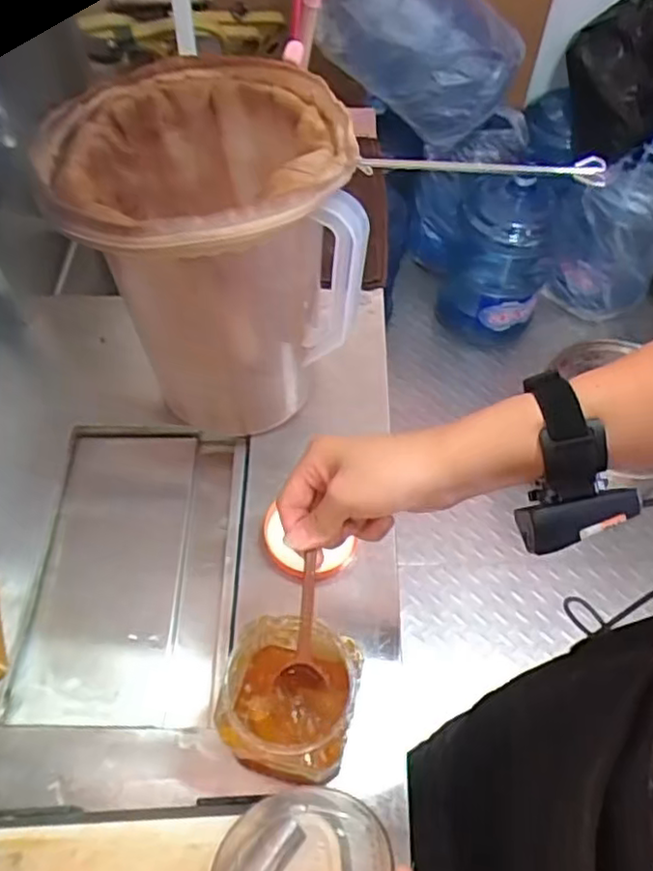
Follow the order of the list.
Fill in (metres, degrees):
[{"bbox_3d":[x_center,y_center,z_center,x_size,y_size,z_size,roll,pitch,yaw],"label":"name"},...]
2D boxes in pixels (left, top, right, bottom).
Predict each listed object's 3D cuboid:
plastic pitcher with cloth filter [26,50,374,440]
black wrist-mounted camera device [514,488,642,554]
[{"bbox_3d":[-0.096,-0.143,0.572,0.208,0.269,0.225,-11,58,-9],"label":"plastic pitcher with cloth filter"},{"bbox_3d":[0.154,0.048,0.402,0.073,0.019,0.028,-17,58,6],"label":"black wrist-mounted camera device"}]

